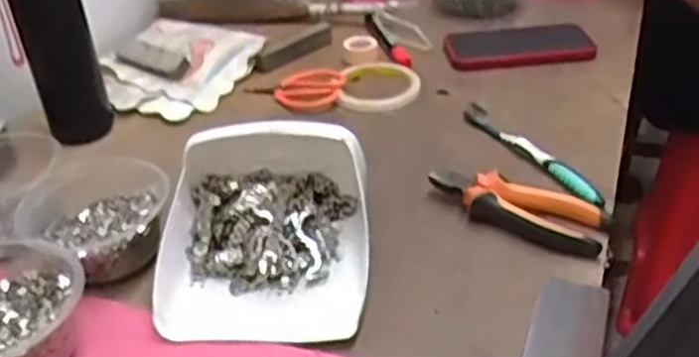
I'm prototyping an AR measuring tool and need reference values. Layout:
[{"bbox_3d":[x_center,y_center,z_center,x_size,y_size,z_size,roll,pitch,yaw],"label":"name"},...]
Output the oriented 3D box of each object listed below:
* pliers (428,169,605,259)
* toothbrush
[{"bbox_3d":[0.134,0.026,0.615,0.141,0.026,0.059,14,39,22],"label":"pliers"},{"bbox_3d":[0.167,-0.024,0.692,0.015,0.025,0.183,-20,39,-23],"label":"toothbrush"}]

